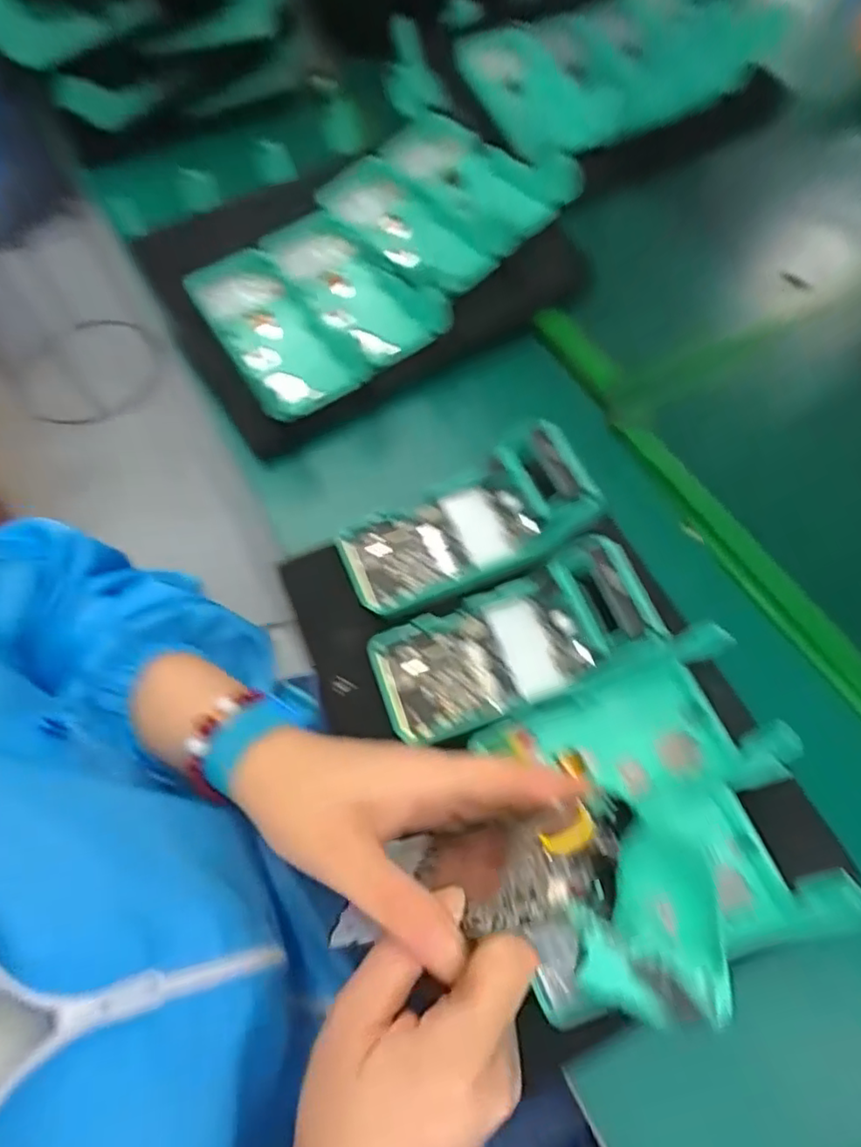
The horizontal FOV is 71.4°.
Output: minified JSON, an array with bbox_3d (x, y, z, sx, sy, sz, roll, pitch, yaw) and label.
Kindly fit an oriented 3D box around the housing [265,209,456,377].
[{"bbox_3d":[-0.072,-0.246,0.518,0.088,0.035,0.170,-41,68,-18],"label":"housing"}]

